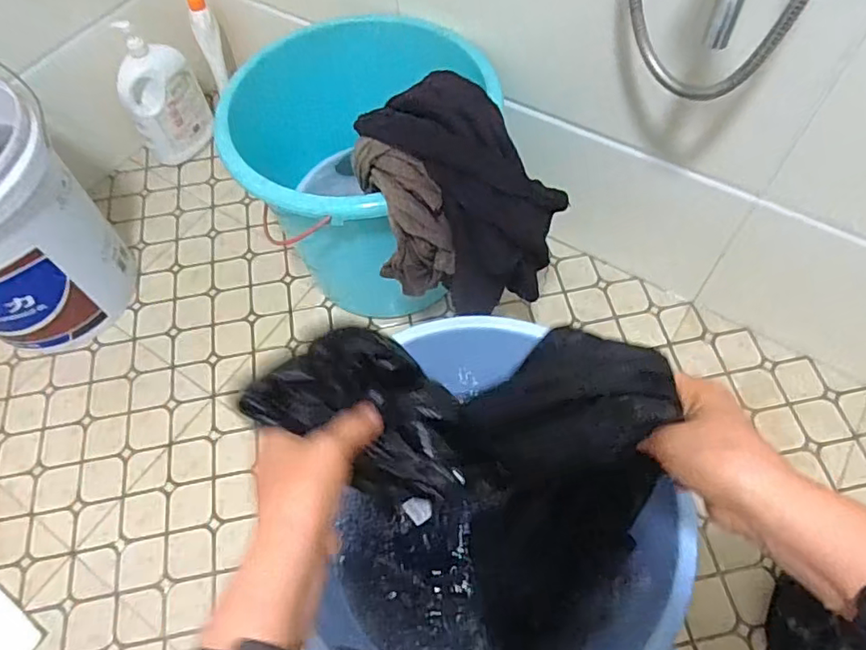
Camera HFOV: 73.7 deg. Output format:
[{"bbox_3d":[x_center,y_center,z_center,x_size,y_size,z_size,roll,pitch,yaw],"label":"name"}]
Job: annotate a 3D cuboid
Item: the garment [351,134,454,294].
[{"bbox_3d":[-0.036,-0.134,0.709,0.091,0.170,0.141,-14,61,-4],"label":"garment"}]

